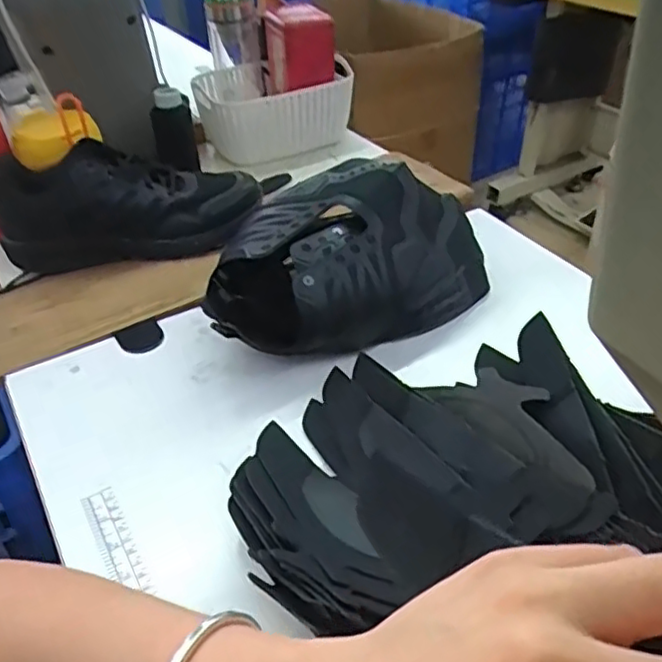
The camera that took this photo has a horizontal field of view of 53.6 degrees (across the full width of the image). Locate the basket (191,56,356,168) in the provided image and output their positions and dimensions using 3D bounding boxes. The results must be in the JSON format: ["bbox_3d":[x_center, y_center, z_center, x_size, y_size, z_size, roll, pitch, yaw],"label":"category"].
[{"bbox_3d":[-0.086,-0.327,0.967,0.205,0.101,0.161,-20,42,-19],"label":"basket"}]

